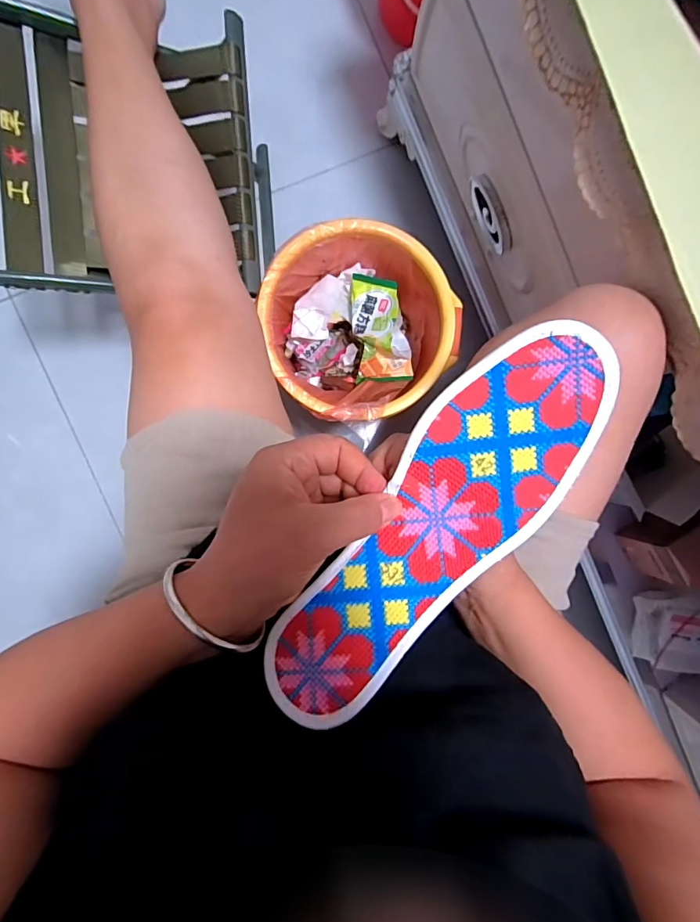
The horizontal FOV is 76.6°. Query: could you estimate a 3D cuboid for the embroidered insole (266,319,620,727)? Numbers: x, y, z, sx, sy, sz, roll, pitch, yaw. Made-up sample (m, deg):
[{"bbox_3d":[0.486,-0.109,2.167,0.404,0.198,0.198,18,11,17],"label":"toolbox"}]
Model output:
[{"bbox_3d":[0.046,0.038,0.238,0.079,0.027,0.241,37,96,-4],"label":"embroidered insole"}]

